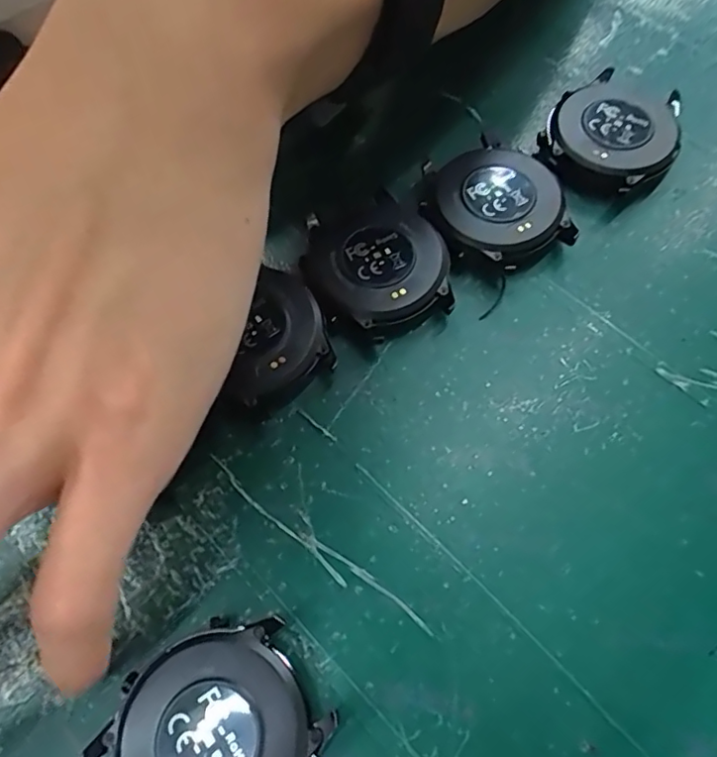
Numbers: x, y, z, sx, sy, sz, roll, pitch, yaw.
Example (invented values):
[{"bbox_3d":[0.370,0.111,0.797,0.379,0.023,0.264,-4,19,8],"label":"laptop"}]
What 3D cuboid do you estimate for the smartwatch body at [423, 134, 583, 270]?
[{"bbox_3d":[0.045,-0.058,0.191,0.043,0.012,0.051,-29,69,-10],"label":"smartwatch body"}]

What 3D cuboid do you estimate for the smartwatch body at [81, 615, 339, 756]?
[{"bbox_3d":[-0.034,0.084,0.134,0.048,0.011,0.042,-33,68,-11],"label":"smartwatch body"}]

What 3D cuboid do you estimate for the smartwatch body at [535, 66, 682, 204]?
[{"bbox_3d":[0.089,-0.086,0.201,0.045,0.013,0.054,21,69,11],"label":"smartwatch body"}]

